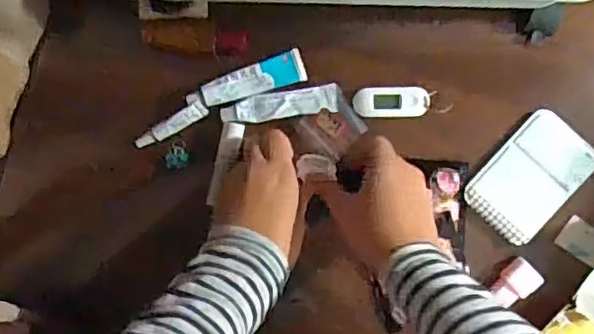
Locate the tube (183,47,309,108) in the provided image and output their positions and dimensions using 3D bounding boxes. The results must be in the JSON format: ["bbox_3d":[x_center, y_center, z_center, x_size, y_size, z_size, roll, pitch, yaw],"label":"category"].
[{"bbox_3d":[-0.043,-0.075,0.546,0.101,0.016,0.028,-16,90,3],"label":"tube"}]

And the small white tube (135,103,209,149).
[{"bbox_3d":[-0.109,-0.036,0.551,0.067,0.008,0.016,-32,89,3],"label":"small white tube"}]

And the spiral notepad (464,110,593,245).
[{"bbox_3d":[0.199,0.009,0.538,0.069,0.010,0.102,43,93,2],"label":"spiral notepad"}]

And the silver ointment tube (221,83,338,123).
[{"bbox_3d":[-0.015,-0.053,0.545,0.098,0.010,0.024,-8,90,3],"label":"silver ointment tube"}]

